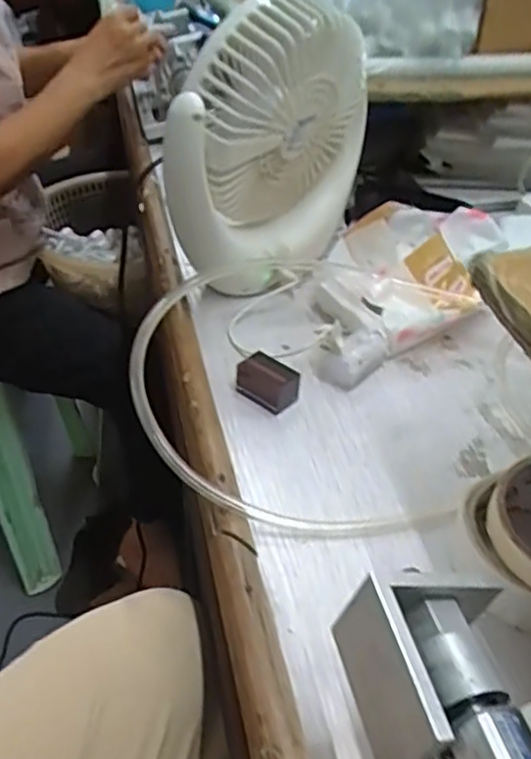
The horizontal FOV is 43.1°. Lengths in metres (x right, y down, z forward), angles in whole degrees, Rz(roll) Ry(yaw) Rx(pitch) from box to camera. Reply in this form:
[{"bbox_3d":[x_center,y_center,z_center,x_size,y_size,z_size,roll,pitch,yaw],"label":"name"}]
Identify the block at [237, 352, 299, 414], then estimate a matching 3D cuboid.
[{"bbox_3d":[0.000,0.002,0.456,0.040,0.023,0.024,26,45,27],"label":"block"}]

